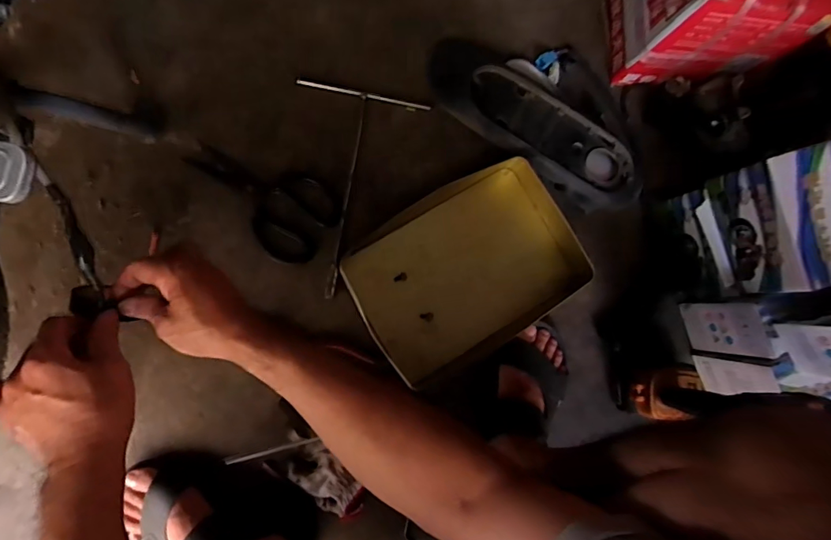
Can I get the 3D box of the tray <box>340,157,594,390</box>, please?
[{"bbox_3d":[0.076,-0.004,0.654,0.317,0.050,0.223,-32,89,-8],"label":"tray"}]

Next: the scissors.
[{"bbox_3d":[-0.209,-0.106,0.638,0.208,0.013,0.116,38,82,-2],"label":"scissors"}]

